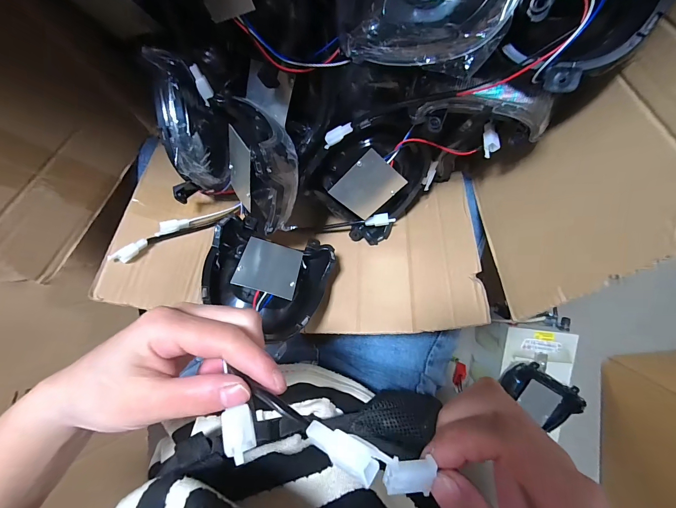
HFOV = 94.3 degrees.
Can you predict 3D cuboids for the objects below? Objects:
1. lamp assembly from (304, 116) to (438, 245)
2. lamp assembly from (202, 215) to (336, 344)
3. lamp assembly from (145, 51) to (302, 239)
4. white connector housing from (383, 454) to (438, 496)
[{"bbox_3d":[0.038,-0.098,0.385,0.148,0.075,0.148,-2,133,-2],"label":"lamp assembly"},{"bbox_3d":[-0.079,0.020,0.353,0.136,0.121,0.060,24,132,-5],"label":"lamp assembly"},{"bbox_3d":[-0.129,-0.107,0.319,0.195,0.111,0.131,31,96,-3],"label":"lamp assembly"},{"bbox_3d":[0.028,0.091,0.128,0.019,0.008,0.012,5,63,-3],"label":"white connector housing"}]

